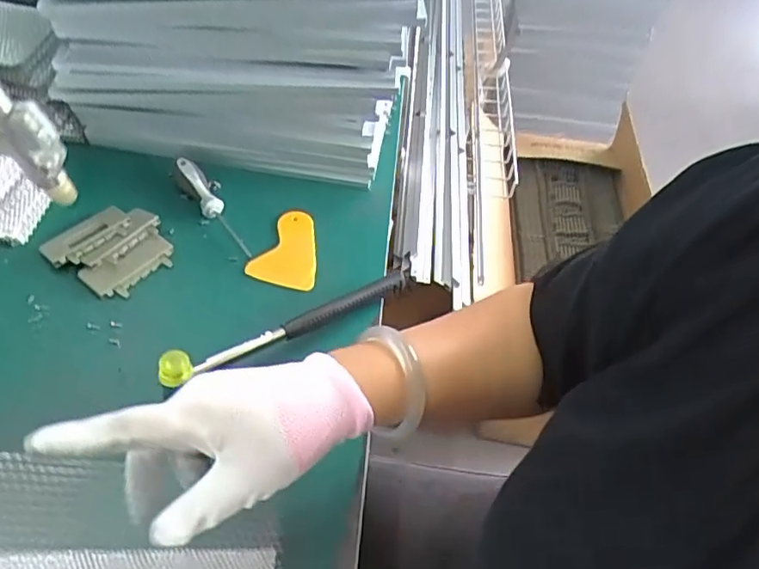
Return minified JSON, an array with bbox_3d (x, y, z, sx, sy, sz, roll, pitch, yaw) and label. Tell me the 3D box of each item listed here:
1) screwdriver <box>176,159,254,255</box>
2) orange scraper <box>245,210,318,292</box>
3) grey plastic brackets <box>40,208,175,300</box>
[{"bbox_3d":[-0.181,-0.085,0.655,0.020,0.028,0.153,-26,57,-22],"label":"screwdriver"},{"bbox_3d":[-0.091,-0.041,0.644,0.069,0.009,0.102,12,52,7],"label":"orange scraper"},{"bbox_3d":[-0.272,-0.039,0.617,0.107,0.016,0.099,36,58,23],"label":"grey plastic brackets"}]

